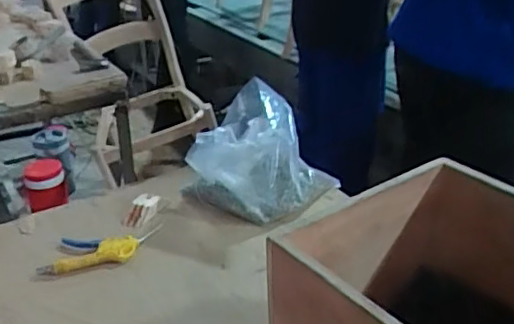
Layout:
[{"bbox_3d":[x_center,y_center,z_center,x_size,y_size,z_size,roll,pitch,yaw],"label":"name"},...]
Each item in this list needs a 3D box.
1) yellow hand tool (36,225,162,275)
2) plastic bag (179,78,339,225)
[{"bbox_3d":[-0.246,0.137,0.937,0.173,0.022,0.078,-6,27,-5],"label":"yellow hand tool"},{"bbox_3d":[0.003,-0.011,1.014,0.219,0.169,0.161,12,31,27],"label":"plastic bag"}]

